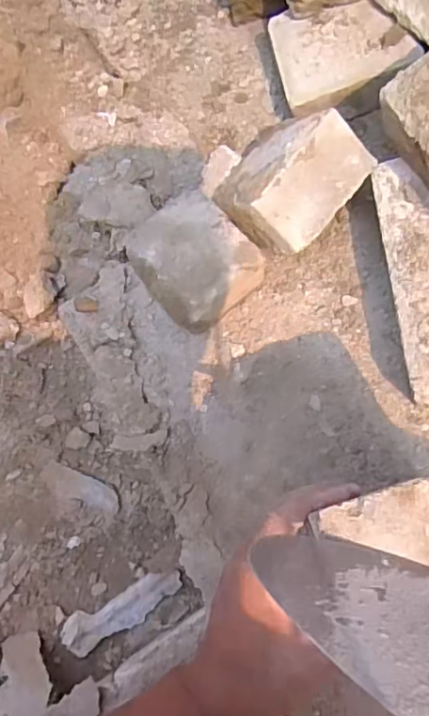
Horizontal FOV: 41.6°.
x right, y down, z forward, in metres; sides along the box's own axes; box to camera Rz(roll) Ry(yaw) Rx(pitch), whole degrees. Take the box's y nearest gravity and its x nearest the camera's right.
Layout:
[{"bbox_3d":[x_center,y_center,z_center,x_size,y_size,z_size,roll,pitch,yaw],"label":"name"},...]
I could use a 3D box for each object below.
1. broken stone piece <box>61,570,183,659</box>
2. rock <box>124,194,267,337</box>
[{"bbox_3d":[-0.087,0.241,0.541,0.119,0.017,0.035,-27,76,-9],"label":"broken stone piece"},{"bbox_3d":[-0.018,-0.089,0.541,0.095,0.058,0.108,-40,73,-9],"label":"rock"}]

